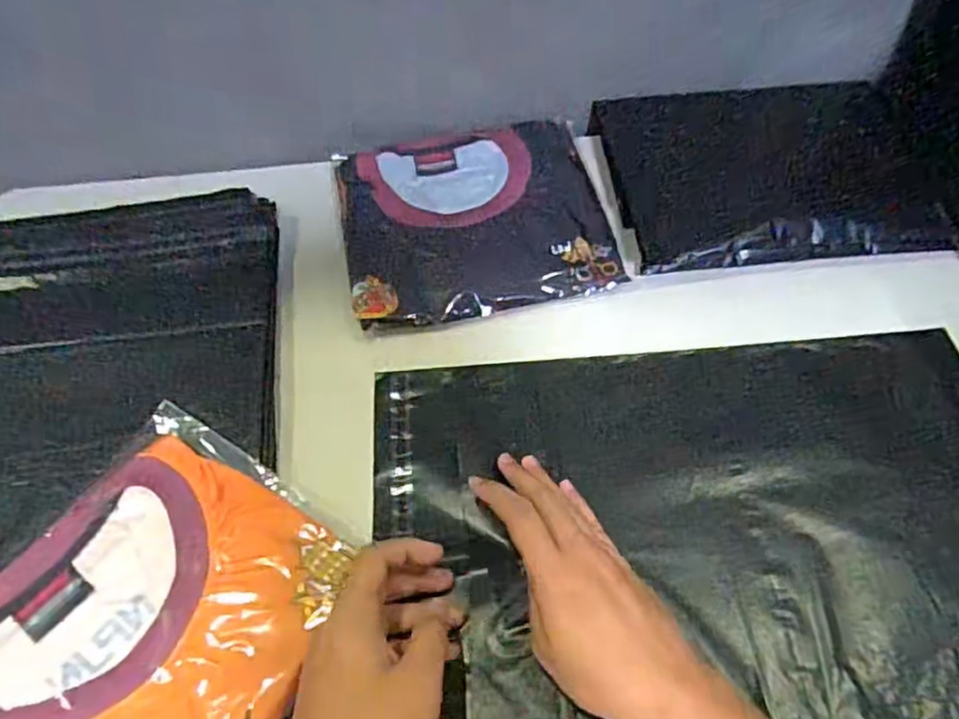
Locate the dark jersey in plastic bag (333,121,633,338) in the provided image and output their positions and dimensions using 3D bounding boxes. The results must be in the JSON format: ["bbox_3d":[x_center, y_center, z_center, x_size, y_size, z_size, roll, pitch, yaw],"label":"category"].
[{"bbox_3d":[-0.004,-0.128,0.601,0.239,0.026,0.228,-11,57,-5],"label":"dark jersey in plastic bag"}]

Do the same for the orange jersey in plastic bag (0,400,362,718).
[{"bbox_3d":[-0.206,0.166,0.389,0.202,0.021,0.239,27,61,17],"label":"orange jersey in plastic bag"}]

